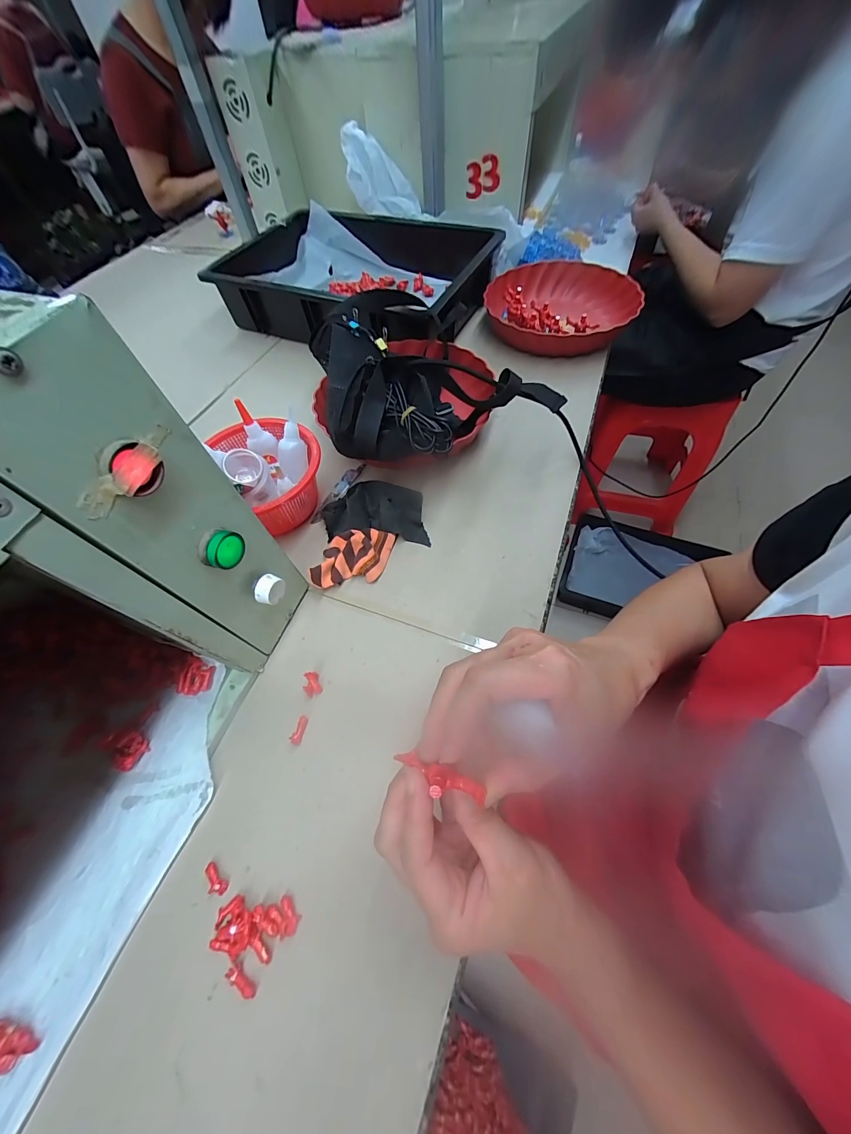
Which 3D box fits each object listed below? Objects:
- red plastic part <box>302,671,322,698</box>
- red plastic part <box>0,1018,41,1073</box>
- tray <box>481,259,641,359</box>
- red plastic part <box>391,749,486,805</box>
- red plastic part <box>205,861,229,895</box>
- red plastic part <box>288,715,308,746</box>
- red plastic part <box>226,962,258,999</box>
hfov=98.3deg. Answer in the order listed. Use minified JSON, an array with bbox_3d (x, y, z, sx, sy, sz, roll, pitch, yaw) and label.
[{"bbox_3d":[-0.108,0.109,0.346,0.014,0.013,0.022,-20,60,-10],"label":"red plastic part"},{"bbox_3d":[-0.269,0.301,0.233,0.042,0.014,0.017,13,60,10],"label":"red plastic part"},{"bbox_3d":[0.226,-0.435,0.624,0.238,0.054,0.233,5,60,7],"label":"tray"},{"bbox_3d":[0.006,0.109,0.191,0.049,0.011,0.014,15,60,19],"label":"red plastic part"},{"bbox_3d":[-0.160,0.237,0.279,0.023,0.007,0.010,35,66,21],"label":"red plastic part"},{"bbox_3d":[-0.113,0.146,0.329,0.010,0.004,0.023,16,60,11],"label":"red plastic part"},{"bbox_3d":[-0.124,0.280,0.249,0.023,0.004,0.008,30,64,18],"label":"red plastic part"}]

